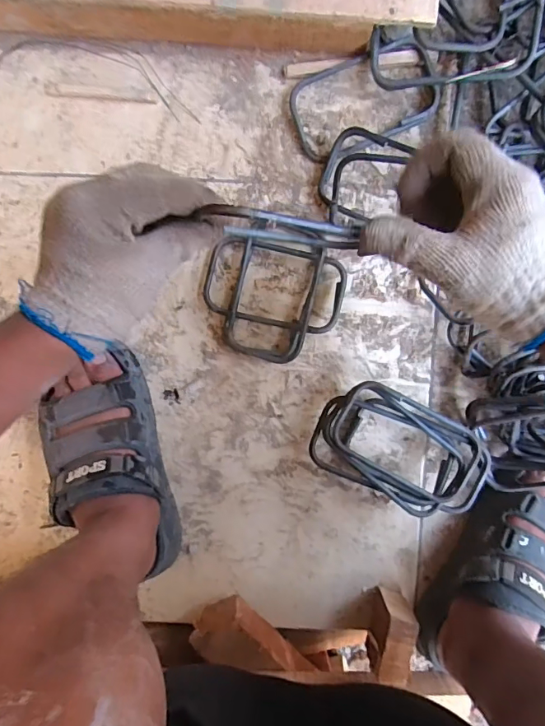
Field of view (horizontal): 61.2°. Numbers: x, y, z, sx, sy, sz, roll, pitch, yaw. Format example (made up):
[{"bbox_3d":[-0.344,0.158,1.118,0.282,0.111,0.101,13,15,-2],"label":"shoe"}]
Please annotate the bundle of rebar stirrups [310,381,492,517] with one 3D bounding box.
[{"bbox_3d":[0.135,0.095,0.495,0.178,0.048,0.112,28,96,-3],"label":"bundle of rebar stirrups"}]

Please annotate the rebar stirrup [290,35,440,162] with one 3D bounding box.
[{"bbox_3d":[0.093,-0.268,0.469,0.145,0.022,0.088,-17,96,2],"label":"rebar stirrup"}]

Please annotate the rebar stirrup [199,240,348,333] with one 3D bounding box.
[{"bbox_3d":[0.002,-0.081,0.489,0.146,0.016,0.082,13,97,3],"label":"rebar stirrup"}]

